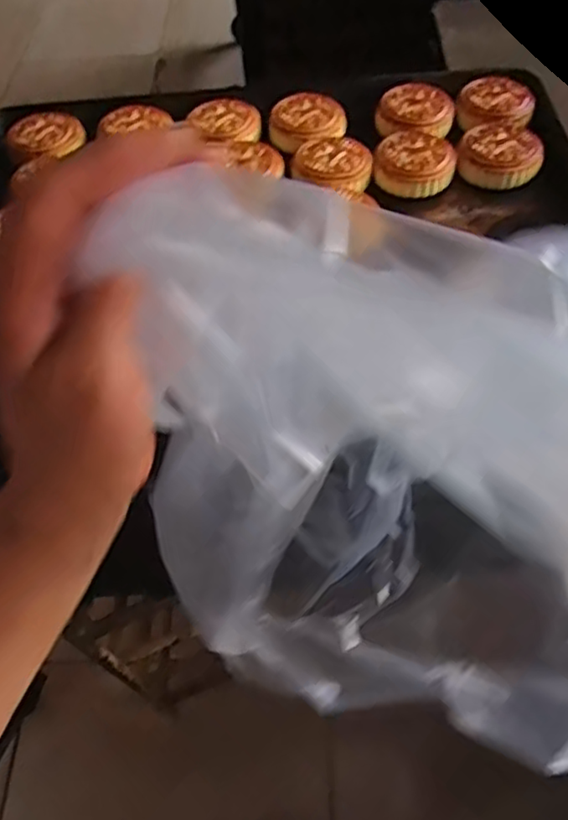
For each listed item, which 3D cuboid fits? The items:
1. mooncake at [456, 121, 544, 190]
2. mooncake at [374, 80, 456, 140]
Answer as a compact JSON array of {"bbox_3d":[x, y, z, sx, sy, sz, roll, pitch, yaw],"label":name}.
[{"bbox_3d":[0.211,-0.252,0.629,0.078,0.025,0.081,6,57,9],"label":"mooncake"},{"bbox_3d":[0.139,-0.317,0.674,0.078,0.024,0.075,9,57,10],"label":"mooncake"}]

